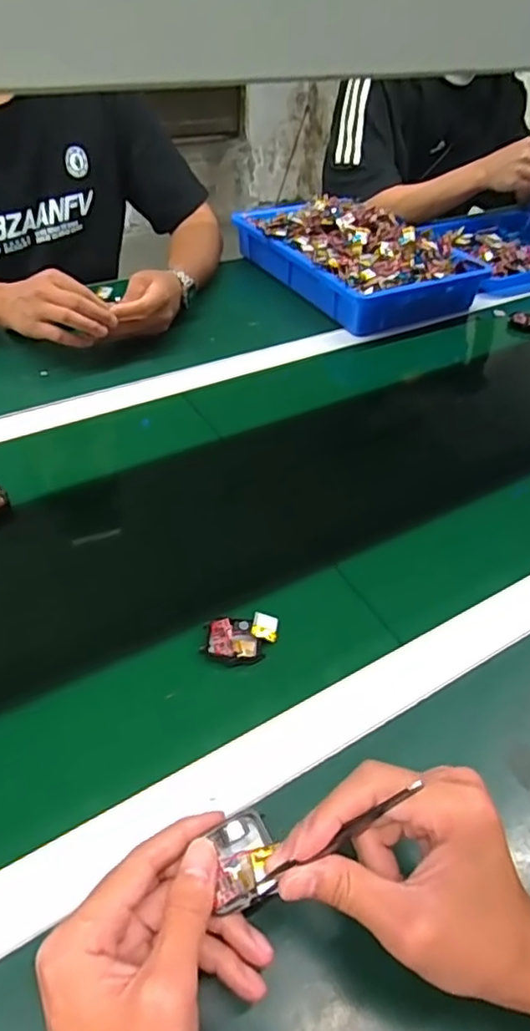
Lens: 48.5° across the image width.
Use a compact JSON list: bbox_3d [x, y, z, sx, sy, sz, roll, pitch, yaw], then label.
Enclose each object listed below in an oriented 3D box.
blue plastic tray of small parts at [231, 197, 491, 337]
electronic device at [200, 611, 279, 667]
[{"bbox_3d":[0.138,-0.412,0.928,0.244,0.087,0.349,-21,48,-24],"label":"blue plastic tray of small parts"},{"bbox_3d":[-0.017,0.095,0.451,0.056,0.017,0.036,-3,45,-7],"label":"electronic device"}]

